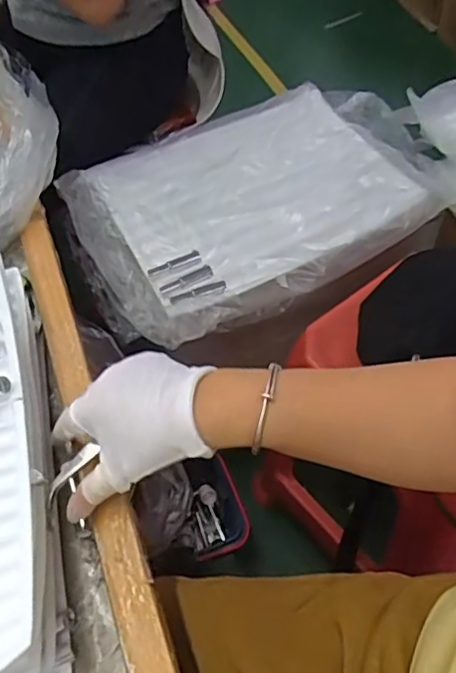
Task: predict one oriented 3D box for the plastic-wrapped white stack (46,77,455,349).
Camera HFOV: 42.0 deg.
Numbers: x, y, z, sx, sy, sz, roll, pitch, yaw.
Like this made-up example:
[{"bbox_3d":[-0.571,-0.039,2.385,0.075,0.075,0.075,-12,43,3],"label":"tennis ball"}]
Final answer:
[{"bbox_3d":[0.066,-0.233,0.923,0.601,0.085,0.380,-23,54,-11],"label":"plastic-wrapped white stack"}]

